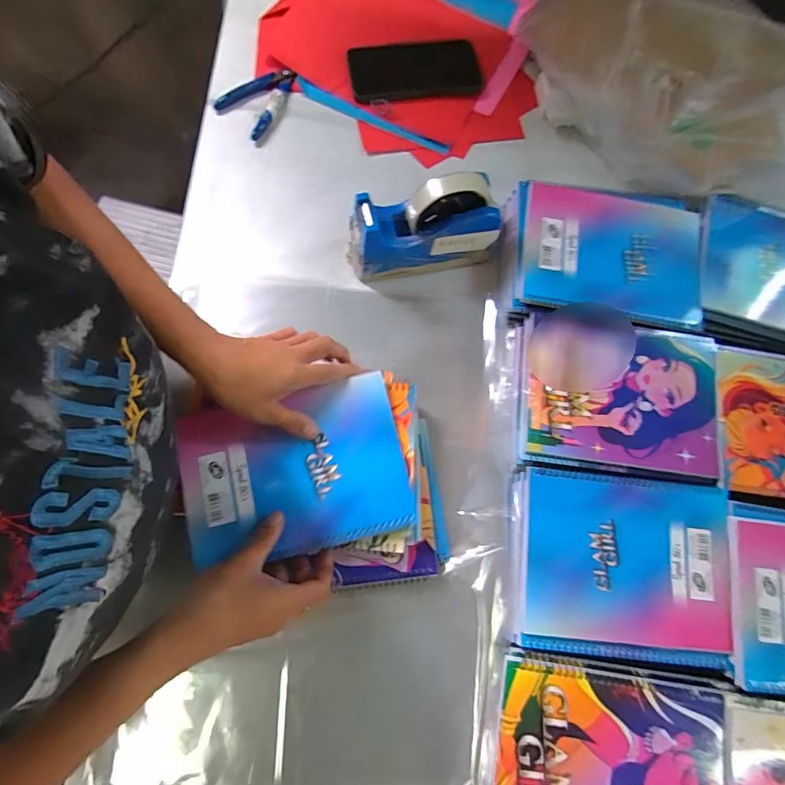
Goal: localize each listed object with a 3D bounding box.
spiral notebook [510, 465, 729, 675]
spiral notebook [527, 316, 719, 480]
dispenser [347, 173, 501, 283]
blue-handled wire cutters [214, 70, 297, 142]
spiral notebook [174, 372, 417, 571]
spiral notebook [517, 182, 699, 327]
[{"bbox_3d":[0.218,0.161,0.396,0.199,0.015,0.162,6,76,3],"label":"spiral notebook"},{"bbox_3d":[0.237,0.002,0.431,0.200,0.011,0.150,5,76,3],"label":"spiral notebook"},{"bbox_3d":[0.033,-0.176,0.460,0.160,0.103,0.059,-5,77,-6],"label":"dispenser"},{"bbox_3d":[-0.162,-0.370,0.534,0.068,0.026,0.099,41,81,10],"label":"blue-handled wire cutters"},{"bbox_3d":[-0.088,0.072,0.389,0.194,0.008,0.142,-12,78,-9],"label":"spiral notebook"},{"bbox_3d":[0.244,-0.153,0.471,0.199,0.018,0.145,8,76,4],"label":"spiral notebook"}]

